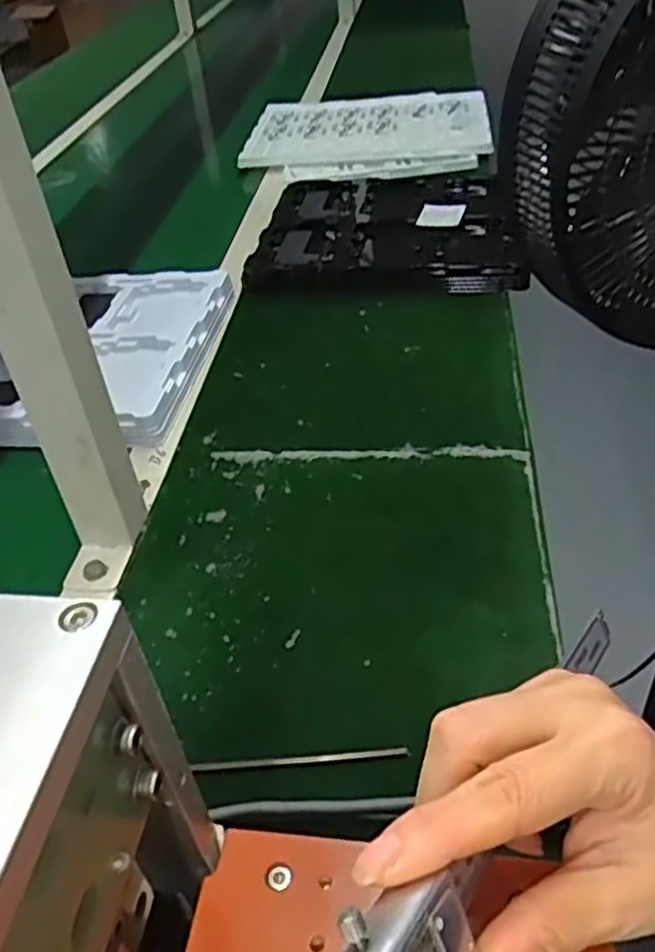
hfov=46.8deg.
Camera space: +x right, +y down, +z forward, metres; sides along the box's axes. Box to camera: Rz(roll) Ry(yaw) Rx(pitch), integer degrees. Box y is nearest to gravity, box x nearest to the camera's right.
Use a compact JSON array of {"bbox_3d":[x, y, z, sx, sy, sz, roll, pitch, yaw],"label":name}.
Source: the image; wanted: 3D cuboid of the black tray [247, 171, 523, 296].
[{"bbox_3d":[0.086,-0.313,0.950,0.320,0.039,0.378,4,41,12],"label":"black tray"}]

